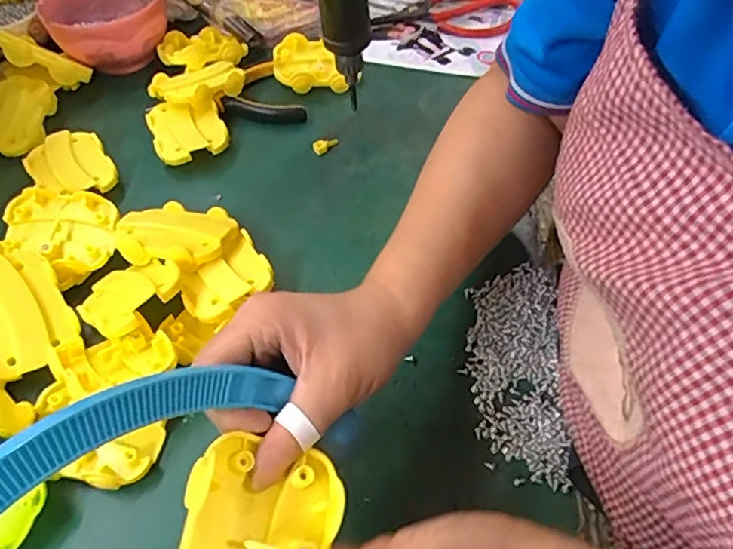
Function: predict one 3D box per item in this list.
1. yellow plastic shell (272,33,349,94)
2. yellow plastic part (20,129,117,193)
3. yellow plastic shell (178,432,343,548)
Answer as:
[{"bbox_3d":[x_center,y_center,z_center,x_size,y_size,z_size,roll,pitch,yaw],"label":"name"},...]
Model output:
[{"bbox_3d":[-0.061,-0.213,0.583,0.063,0.032,0.068,-18,53,-11],"label":"yellow plastic shell"},{"bbox_3d":[-0.259,-0.096,0.497,0.062,0.012,0.083,-31,57,-20],"label":"yellow plastic part"},{"bbox_3d":[-0.046,0.111,0.229,0.062,0.022,0.079,19,59,-20],"label":"yellow plastic shell"}]

